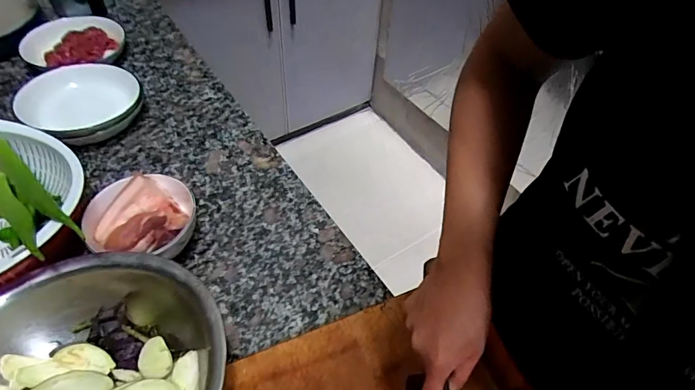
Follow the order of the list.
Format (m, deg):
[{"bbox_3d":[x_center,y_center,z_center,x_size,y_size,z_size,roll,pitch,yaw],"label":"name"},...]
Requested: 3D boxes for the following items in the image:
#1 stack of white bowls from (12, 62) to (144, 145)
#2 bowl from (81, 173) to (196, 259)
[{"bbox_3d":[-0.417,-0.143,0.664,0.161,0.062,0.171,39,58,24],"label":"stack of white bowls"},{"bbox_3d":[-0.253,0.035,0.517,0.119,0.081,0.117,-10,52,-13],"label":"bowl"}]

